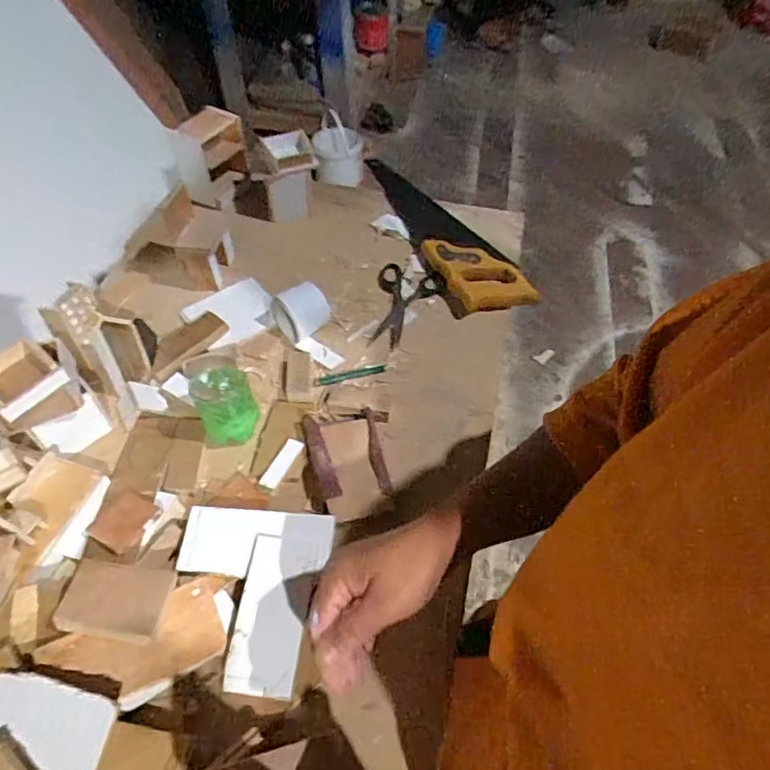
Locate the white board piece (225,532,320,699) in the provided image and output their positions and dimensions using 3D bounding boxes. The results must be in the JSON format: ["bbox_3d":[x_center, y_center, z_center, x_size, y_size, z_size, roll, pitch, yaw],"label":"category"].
[{"bbox_3d":[-0.092,0.186,0.471,0.056,0.009,0.120,8,57,3],"label":"white board piece"}]

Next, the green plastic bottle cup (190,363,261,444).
[{"bbox_3d":[-0.164,0.017,0.591,0.059,0.070,0.076,-22,54,-15],"label":"green plastic bottle cup"}]

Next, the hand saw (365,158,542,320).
[{"bbox_3d":[0.075,-0.235,0.840,0.105,0.035,0.436,-18,54,-12],"label":"hand saw"}]

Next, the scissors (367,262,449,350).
[{"bbox_3d":[0.031,-0.106,0.730,0.087,0.019,0.157,4,52,4],"label":"scissors"}]

